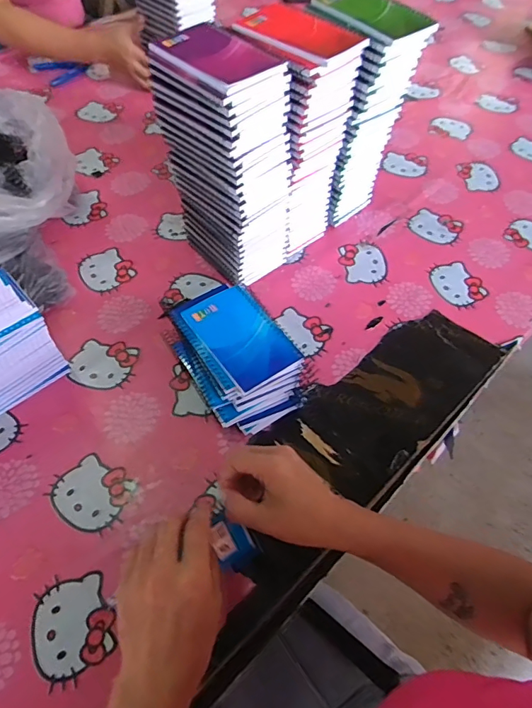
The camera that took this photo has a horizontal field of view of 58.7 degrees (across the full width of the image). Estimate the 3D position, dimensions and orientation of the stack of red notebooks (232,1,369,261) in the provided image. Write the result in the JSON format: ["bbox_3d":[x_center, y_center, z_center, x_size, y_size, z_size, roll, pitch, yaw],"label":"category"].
[{"bbox_3d":[0.034,-0.272,0.636,0.120,0.290,0.106,37,63,22],"label":"stack of red notebooks"}]

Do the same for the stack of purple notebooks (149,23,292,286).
[{"bbox_3d":[-0.045,-0.233,0.615,0.134,0.294,0.112,38,63,21],"label":"stack of purple notebooks"}]

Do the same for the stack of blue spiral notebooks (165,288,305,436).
[{"bbox_3d":[-0.036,0.007,0.565,0.108,0.088,0.157,-27,60,-18],"label":"stack of blue spiral notebooks"}]

